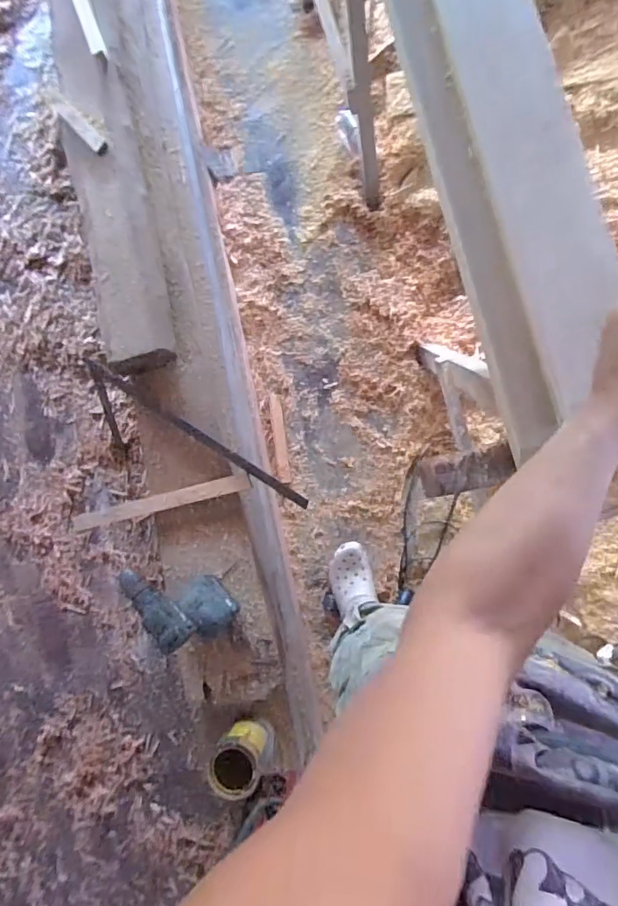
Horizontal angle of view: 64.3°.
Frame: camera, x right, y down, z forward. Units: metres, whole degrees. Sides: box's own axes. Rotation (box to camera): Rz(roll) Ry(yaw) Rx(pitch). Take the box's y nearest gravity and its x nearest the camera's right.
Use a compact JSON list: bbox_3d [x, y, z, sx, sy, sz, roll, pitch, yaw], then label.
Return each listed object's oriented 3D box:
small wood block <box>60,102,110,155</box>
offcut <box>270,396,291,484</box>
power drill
[{"bbox_3d":[-0.495,-0.713,1.073,0.037,0.025,0.148,-42,81,1],"label":"small wood block"},{"bbox_3d":[-0.081,-0.042,1.386,0.034,0.013,0.252,-7,86,6],"label":"offcut"},{"bbox_3d":[-0.228,0.272,0.913,0.069,0.265,0.183,-37,82,2],"label":"power drill"}]

